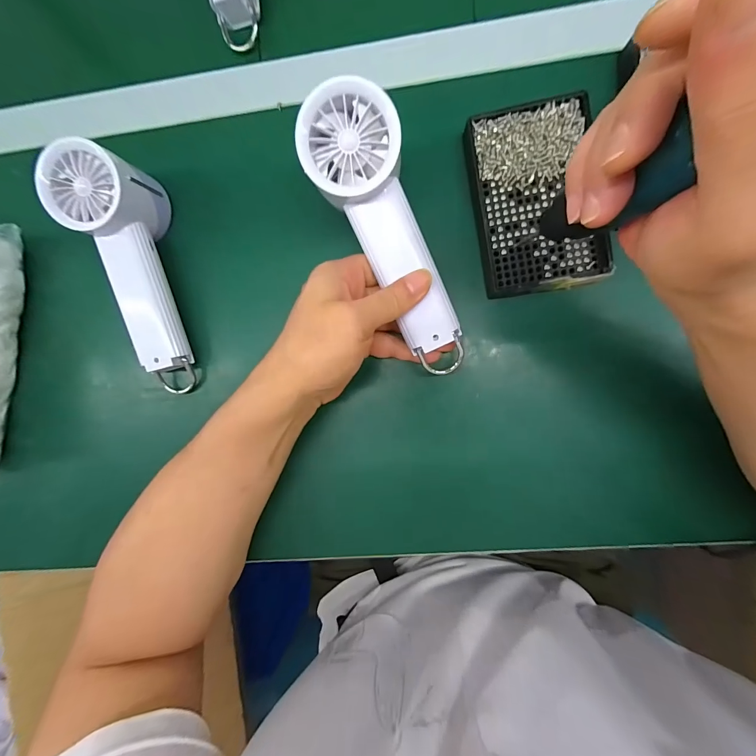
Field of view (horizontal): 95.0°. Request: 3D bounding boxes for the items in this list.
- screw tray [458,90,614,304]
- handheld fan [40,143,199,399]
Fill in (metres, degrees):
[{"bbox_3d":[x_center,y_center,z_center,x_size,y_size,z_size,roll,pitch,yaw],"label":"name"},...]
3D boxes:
[{"bbox_3d":[0.121,-0.136,0.266,0.090,0.014,0.137,-10,91,6],"label":"screw tray"},{"bbox_3d":[-0.199,-0.082,0.291,0.061,0.059,0.195,-11,103,6],"label":"handheld fan"}]

